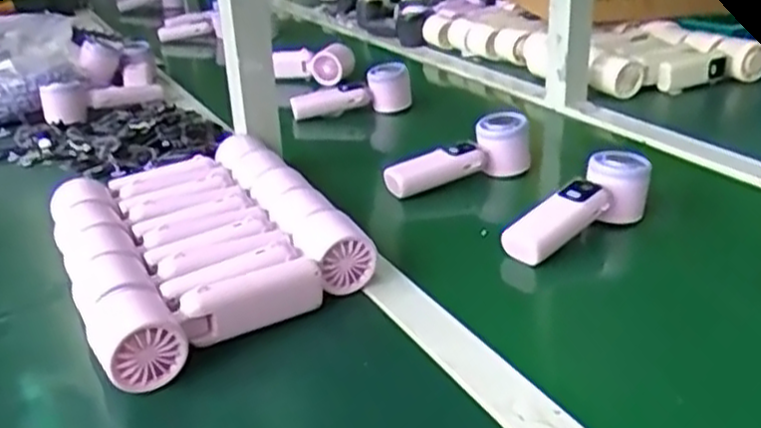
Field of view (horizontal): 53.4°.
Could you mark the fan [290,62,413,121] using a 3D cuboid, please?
[{"bbox_3d":[-0.039,-0.162,0.999,0.163,0.059,0.050,-6,25,-6],"label":"fan"}]

